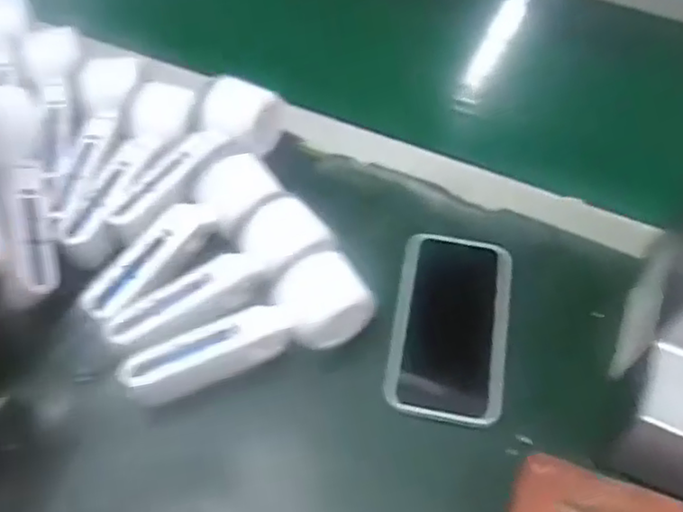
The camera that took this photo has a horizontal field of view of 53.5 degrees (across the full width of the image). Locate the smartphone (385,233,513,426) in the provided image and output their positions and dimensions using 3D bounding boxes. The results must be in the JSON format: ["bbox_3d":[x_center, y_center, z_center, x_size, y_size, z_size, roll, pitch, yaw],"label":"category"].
[{"bbox_3d":[0.078,0.050,0.490,0.081,0.014,0.147,11,55,4],"label":"smartphone"}]

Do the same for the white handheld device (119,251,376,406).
[{"bbox_3d":[-0.060,0.057,0.459,0.169,0.052,0.052,-23,60,-19],"label":"white handheld device"}]

